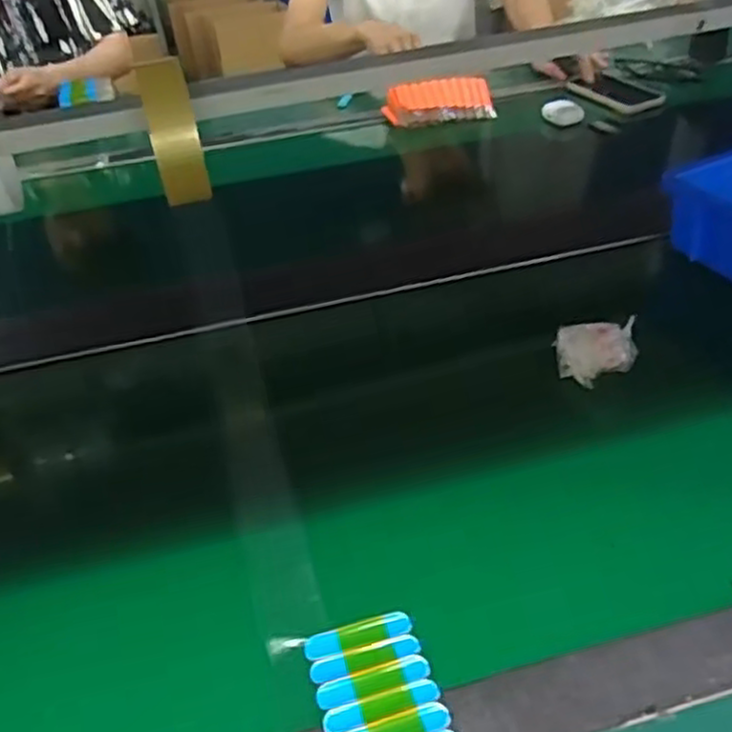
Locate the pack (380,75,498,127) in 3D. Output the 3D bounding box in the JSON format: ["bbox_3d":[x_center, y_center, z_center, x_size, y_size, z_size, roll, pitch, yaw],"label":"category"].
[{"bbox_3d":[0.111,-0.401,1.084,0.168,0.043,0.086,-5,38,1],"label":"pack"}]

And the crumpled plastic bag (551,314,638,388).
[{"bbox_3d":[0.188,-0.013,0.579,0.058,0.043,0.037,1,40,5],"label":"crumpled plastic bag"}]

